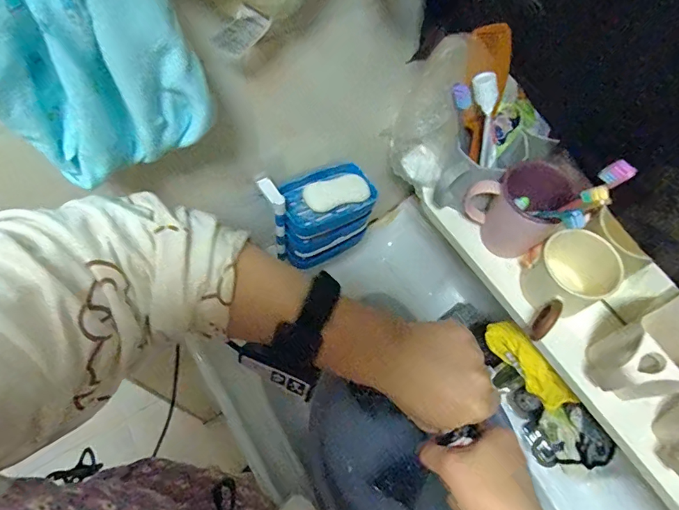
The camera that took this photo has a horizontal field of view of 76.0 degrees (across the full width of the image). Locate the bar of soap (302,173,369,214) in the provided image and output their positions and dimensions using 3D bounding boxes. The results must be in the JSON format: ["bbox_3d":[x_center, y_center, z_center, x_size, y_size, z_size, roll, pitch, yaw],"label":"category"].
[{"bbox_3d":[-0.004,-0.082,0.575,0.083,0.008,0.041,-13,83,-8],"label":"bar of soap"}]

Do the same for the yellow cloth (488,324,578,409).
[{"bbox_3d":[0.254,0.149,0.586,0.048,0.057,0.137,-30,68,-17],"label":"yellow cloth"}]

